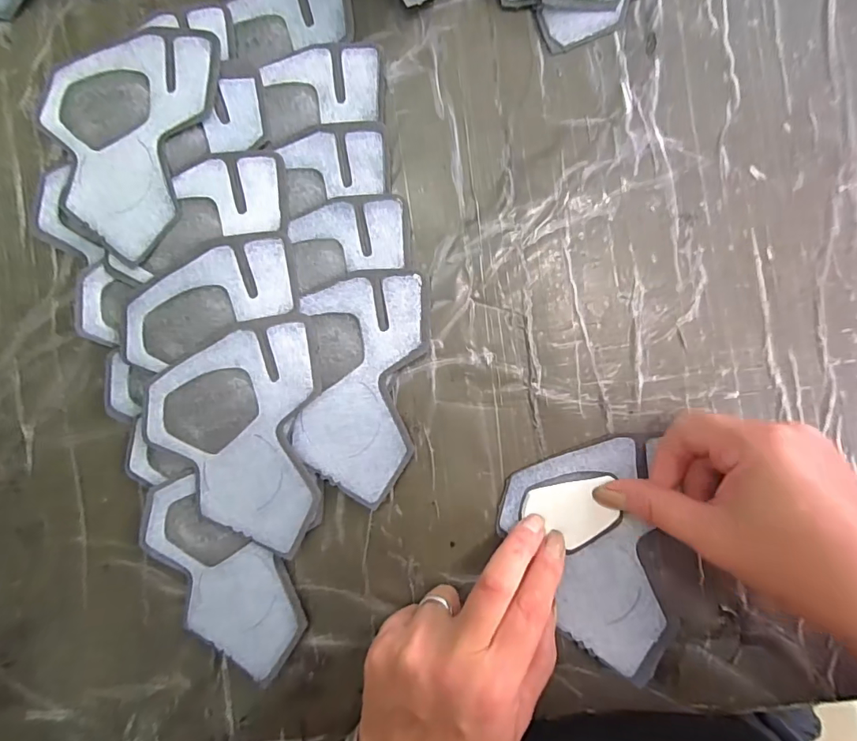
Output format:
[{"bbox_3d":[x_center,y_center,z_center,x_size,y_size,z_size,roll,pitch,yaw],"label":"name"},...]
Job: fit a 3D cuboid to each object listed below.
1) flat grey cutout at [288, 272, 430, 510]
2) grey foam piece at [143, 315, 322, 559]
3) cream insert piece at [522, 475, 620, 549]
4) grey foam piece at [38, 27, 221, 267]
[{"bbox_3d":[-0.040,0.008,0.275,0.071,0.007,0.130,5,90,4],"label":"flat grey cutout"},{"bbox_3d":[-0.113,0.039,0.274,0.099,0.009,0.129,-4,89,4],"label":"grey foam piece"},{"bbox_3d":[0.080,0.081,0.266,0.048,0.004,0.034,-11,78,5],"label":"cream insert piece"},{"bbox_3d":[-0.185,-0.139,0.280,0.102,0.014,0.132,16,91,4],"label":"grey foam piece"}]

